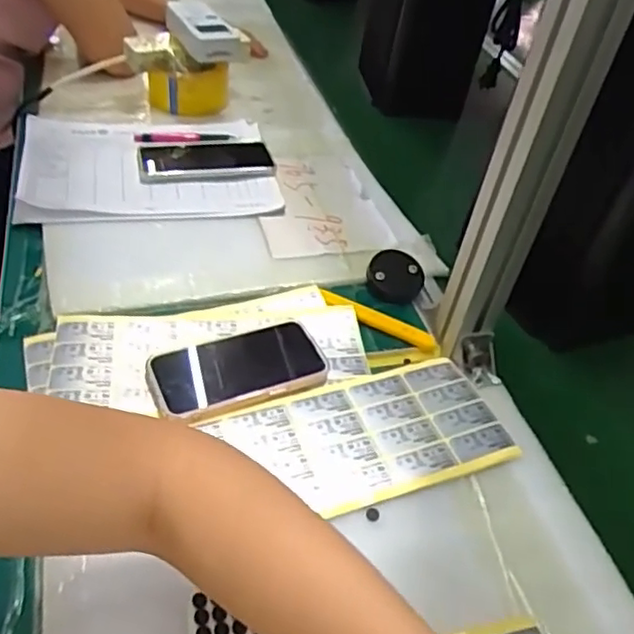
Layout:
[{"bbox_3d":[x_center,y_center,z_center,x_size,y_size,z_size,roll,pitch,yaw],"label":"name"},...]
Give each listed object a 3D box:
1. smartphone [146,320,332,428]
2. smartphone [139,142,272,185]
[{"bbox_3d":[-0.070,0.044,0.578,0.154,0.010,0.087,-17,49,-22],"label":"smartphone"},{"bbox_3d":[-0.138,-0.196,0.821,0.164,0.015,0.085,-7,46,-13],"label":"smartphone"}]

